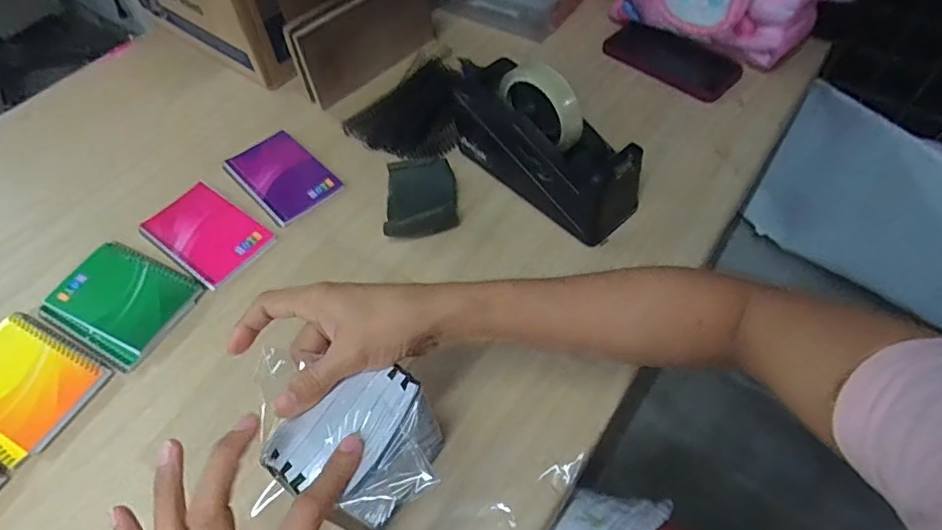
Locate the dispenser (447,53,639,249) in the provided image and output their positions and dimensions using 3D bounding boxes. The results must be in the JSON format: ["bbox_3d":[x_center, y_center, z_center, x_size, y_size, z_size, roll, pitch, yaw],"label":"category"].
[{"bbox_3d":[0.074,-0.121,0.529,0.073,0.122,0.202,-40,62,-22],"label":"dispenser"}]

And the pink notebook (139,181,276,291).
[{"bbox_3d":[-0.285,-0.036,0.570,0.139,0.008,0.085,32,63,22],"label":"pink notebook"}]

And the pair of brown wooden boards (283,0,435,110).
[{"bbox_3d":[-0.133,-0.295,0.675,0.034,0.111,0.213,32,63,22],"label":"pair of brown wooden boards"}]

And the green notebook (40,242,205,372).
[{"bbox_3d":[-0.346,0.034,0.525,0.130,0.013,0.101,24,60,18],"label":"green notebook"}]

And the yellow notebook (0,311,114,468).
[{"bbox_3d":[-0.399,0.105,0.468,0.130,0.015,0.097,24,60,18],"label":"yellow notebook"}]

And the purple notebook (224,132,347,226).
[{"bbox_3d":[-0.219,-0.105,0.612,0.084,0.008,0.133,-39,62,-21],"label":"purple notebook"}]

